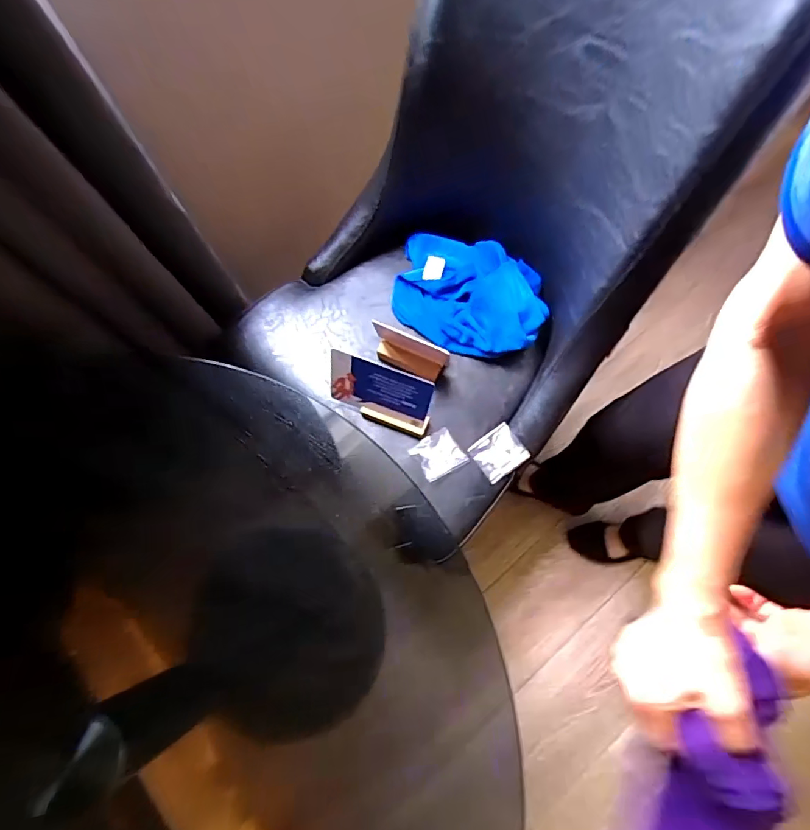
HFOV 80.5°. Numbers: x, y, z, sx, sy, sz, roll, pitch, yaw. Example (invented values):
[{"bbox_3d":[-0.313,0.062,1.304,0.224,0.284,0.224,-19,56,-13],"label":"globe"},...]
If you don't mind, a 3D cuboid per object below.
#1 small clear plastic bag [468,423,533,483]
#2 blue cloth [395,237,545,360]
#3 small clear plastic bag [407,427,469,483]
[{"bbox_3d":[0.141,0.056,0.723,0.070,0.012,0.066,-36,76,-8],"label":"small clear plastic bag"},{"bbox_3d":[0.097,-0.200,0.760,0.238,0.077,0.194,11,74,5],"label":"blue cloth"},{"bbox_3d":[0.050,0.058,0.712,0.068,0.013,0.063,-33,75,-7],"label":"small clear plastic bag"}]

